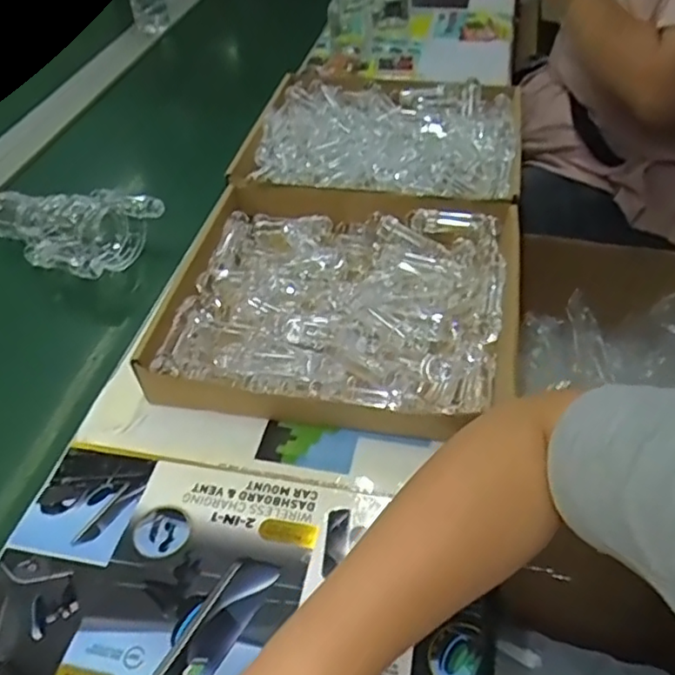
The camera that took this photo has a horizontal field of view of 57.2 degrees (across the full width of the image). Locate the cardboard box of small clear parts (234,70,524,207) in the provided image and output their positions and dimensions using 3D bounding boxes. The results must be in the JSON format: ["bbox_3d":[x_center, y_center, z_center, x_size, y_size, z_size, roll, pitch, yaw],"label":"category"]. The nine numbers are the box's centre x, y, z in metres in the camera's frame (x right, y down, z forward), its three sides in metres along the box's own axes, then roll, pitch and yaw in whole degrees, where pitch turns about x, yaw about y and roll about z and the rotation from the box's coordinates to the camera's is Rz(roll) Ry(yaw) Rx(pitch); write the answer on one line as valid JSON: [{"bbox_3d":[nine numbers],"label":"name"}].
[{"bbox_3d":[0.060,-0.251,0.758,0.316,0.047,0.286,7,46,10],"label":"cardboard box of small clear parts"}]

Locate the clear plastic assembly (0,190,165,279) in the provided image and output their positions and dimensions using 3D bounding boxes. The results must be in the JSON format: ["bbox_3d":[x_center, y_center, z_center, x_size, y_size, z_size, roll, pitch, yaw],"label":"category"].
[{"bbox_3d":[-0.305,-0.128,0.699,0.191,0.063,0.131,18,49,20],"label":"clear plastic assembly"}]

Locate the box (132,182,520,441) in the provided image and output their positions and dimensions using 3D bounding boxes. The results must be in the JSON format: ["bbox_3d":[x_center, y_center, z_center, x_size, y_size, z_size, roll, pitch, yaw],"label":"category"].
[{"bbox_3d":[0.006,-0.037,0.585,0.307,0.058,0.288,4,45,7],"label":"box"}]

